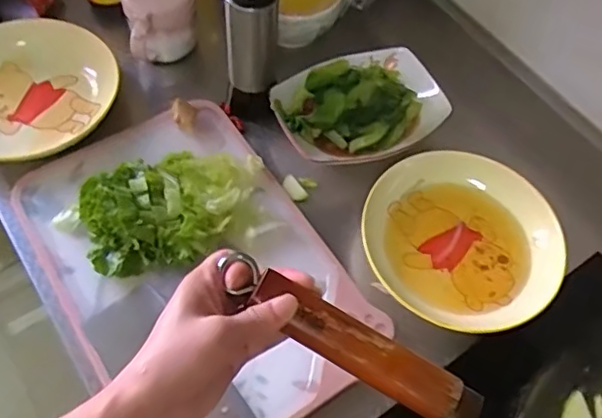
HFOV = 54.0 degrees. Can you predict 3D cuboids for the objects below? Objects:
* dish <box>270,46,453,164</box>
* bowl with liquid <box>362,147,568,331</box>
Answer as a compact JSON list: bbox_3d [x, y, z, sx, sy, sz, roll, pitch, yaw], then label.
[{"bbox_3d":[0.070,-0.121,0.667,0.187,0.063,0.133,-31,66,-20],"label":"dish"},{"bbox_3d":[0.162,0.026,0.606,0.189,0.044,0.190,2,60,-3],"label":"bowl with liquid"}]

